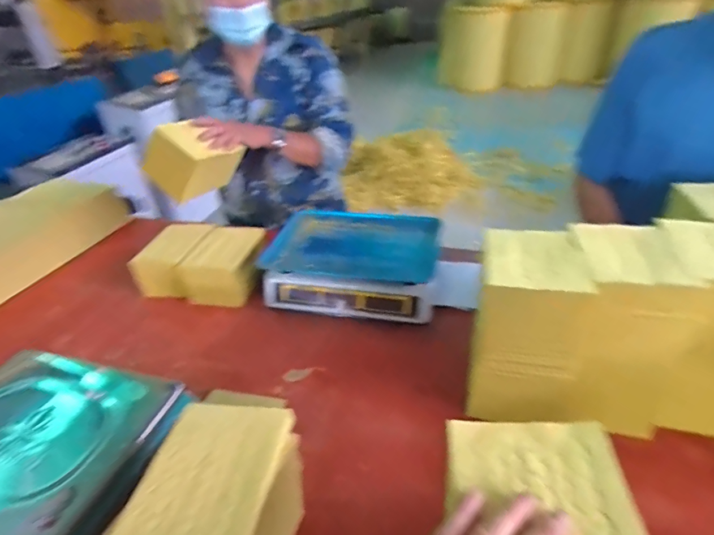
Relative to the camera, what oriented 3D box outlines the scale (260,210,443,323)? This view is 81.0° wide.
[{"bbox_3d":[-0.004,-0.009,0.838,0.322,0.106,0.233,3,35,11],"label":"scale"}]

